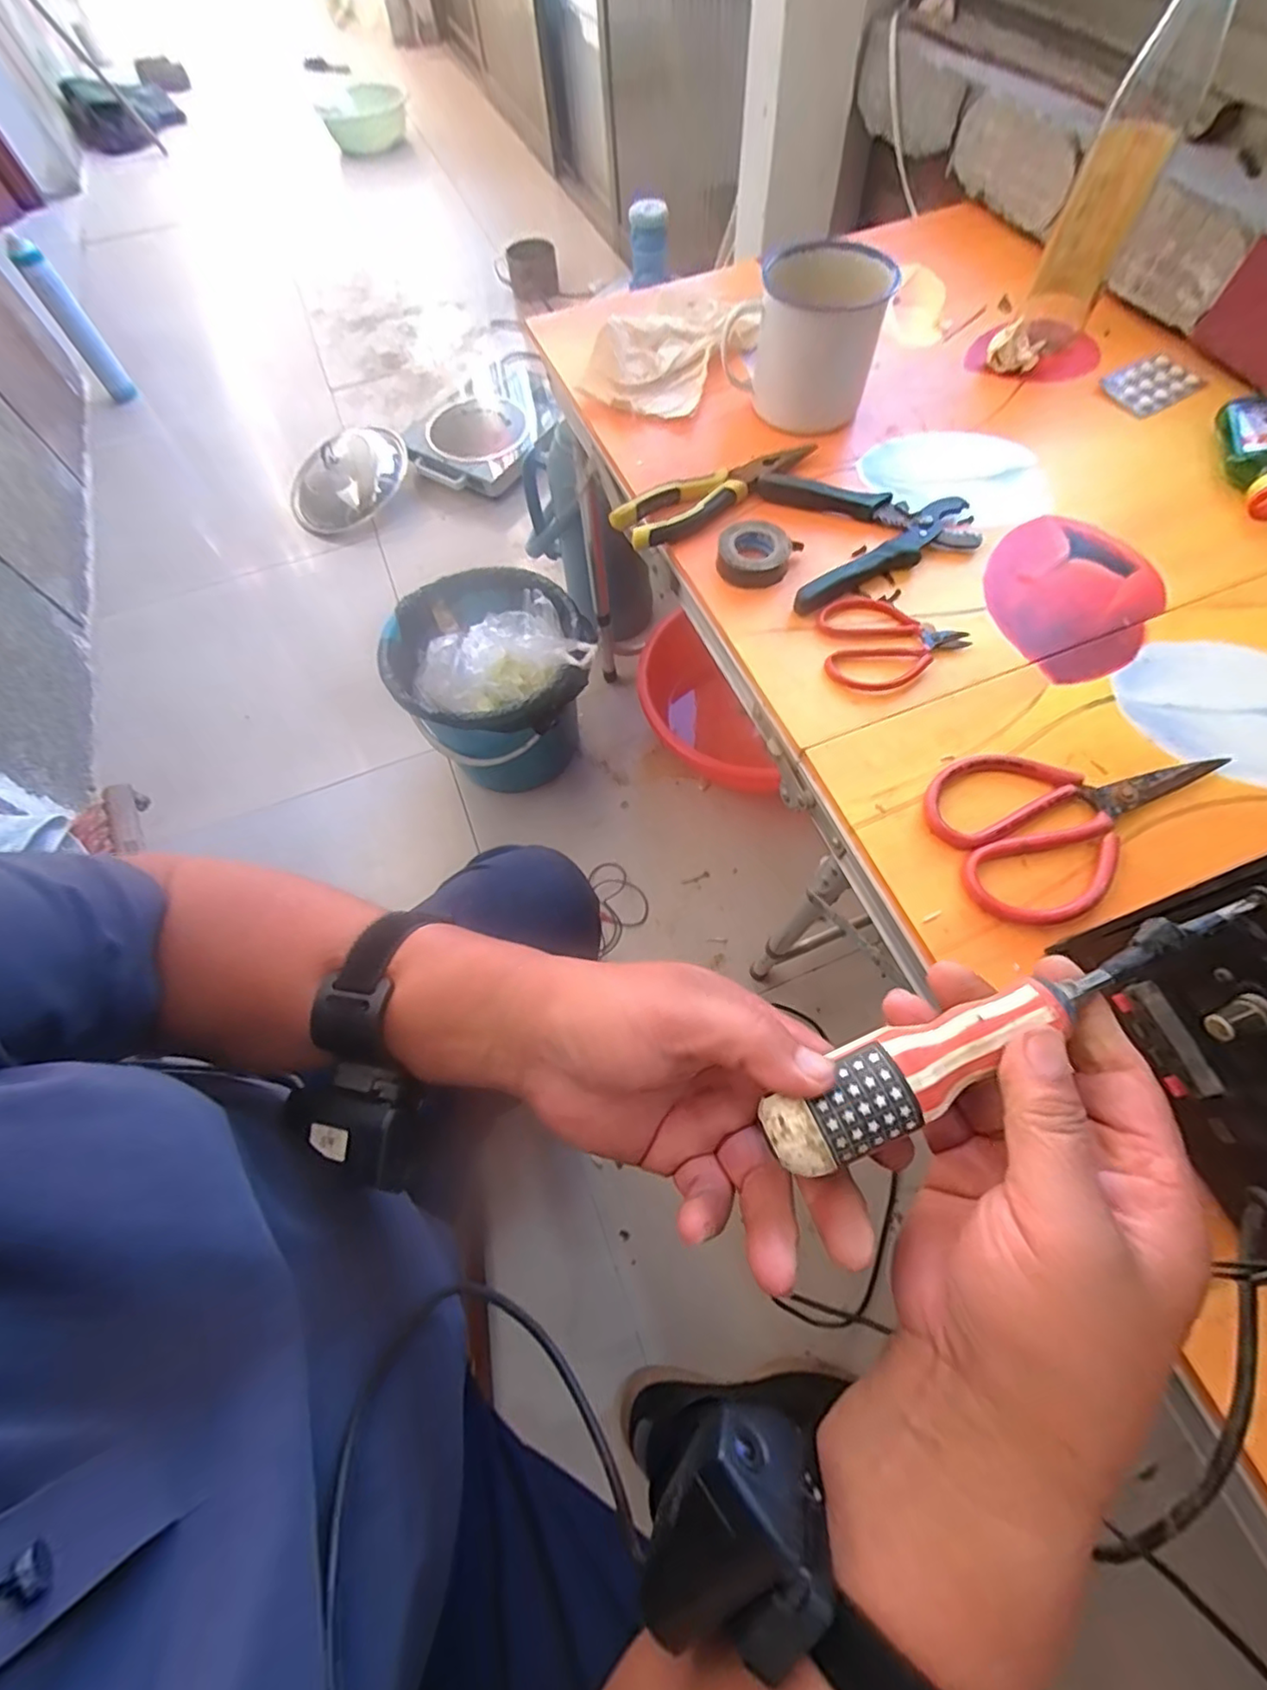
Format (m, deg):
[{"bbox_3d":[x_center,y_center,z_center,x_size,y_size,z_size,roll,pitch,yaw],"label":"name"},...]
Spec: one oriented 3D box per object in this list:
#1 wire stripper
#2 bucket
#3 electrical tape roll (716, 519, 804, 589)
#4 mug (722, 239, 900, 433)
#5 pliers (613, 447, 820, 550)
[{"bbox_3d":[0.188,-0.244,0.475,0.150,0.015,0.137,-7,66,0],"label":"wire stripper"},{"bbox_3d":[-0.201,-0.240,0.963,0.282,0.270,0.264,-1,66,3],"label":"bucket"},{"bbox_3d":[0.096,-0.225,0.469,0.054,0.021,0.054,-1,66,3],"label":"electrical tape roll"},{"bbox_3d":[0.144,-0.435,0.525,0.129,0.106,0.089,5,66,5],"label":"mug"},{"bbox_3d":[0.070,-0.290,0.500,0.180,0.015,0.049,-25,67,-8],"label":"pliers"}]

